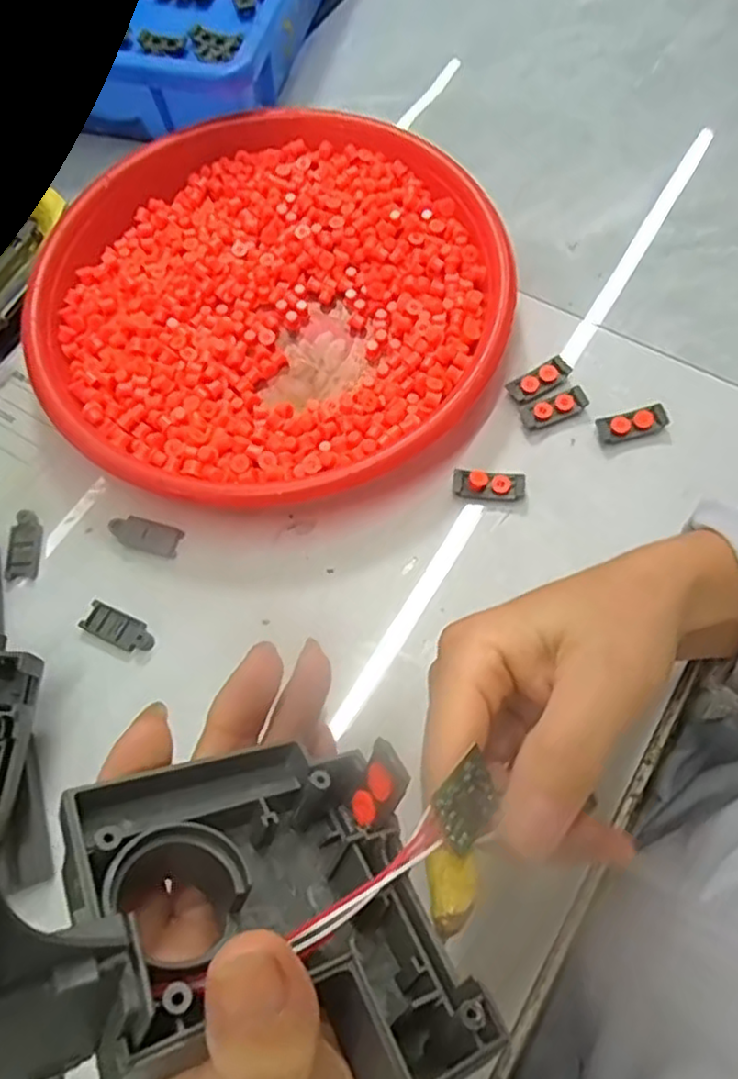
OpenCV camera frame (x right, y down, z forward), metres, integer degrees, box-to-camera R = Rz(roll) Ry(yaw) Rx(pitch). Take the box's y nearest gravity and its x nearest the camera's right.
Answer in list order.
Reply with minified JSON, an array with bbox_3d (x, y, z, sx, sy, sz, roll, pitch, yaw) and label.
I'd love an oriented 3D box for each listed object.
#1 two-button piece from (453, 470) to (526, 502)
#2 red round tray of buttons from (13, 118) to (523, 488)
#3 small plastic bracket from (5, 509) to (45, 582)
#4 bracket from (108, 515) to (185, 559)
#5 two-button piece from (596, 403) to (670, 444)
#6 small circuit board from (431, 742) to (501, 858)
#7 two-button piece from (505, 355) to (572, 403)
[{"bbox_3d":[0.059,-0.027,0.325,0.035,0.006,0.014,4,69,4],"label":"two-button piece"},{"bbox_3d":[-0.054,-0.135,0.364,0.247,0.030,0.245,-1,69,2],"label":"red round tray of buttons"},{"bbox_3d":[-0.173,0.002,0.331,0.016,0.005,0.036,-1,69,2],"label":"small plastic bracket"},{"bbox_3d":[-0.111,-0.002,0.329,0.034,0.004,0.016,17,70,-4],"label":"bracket"},{"bbox_3d":[0.134,-0.058,0.334,0.035,0.010,0.013,-12,69,-2],"label":"two-button piece"},{"bbox_3d":[0.026,0.068,0.171,0.004,0.027,0.015,-26,88,35],"label":"small circuit board"},{"bbox_3d":[0.090,-0.085,0.346,0.037,0.004,0.015,-32,71,-10],"label":"two-button piece"}]

